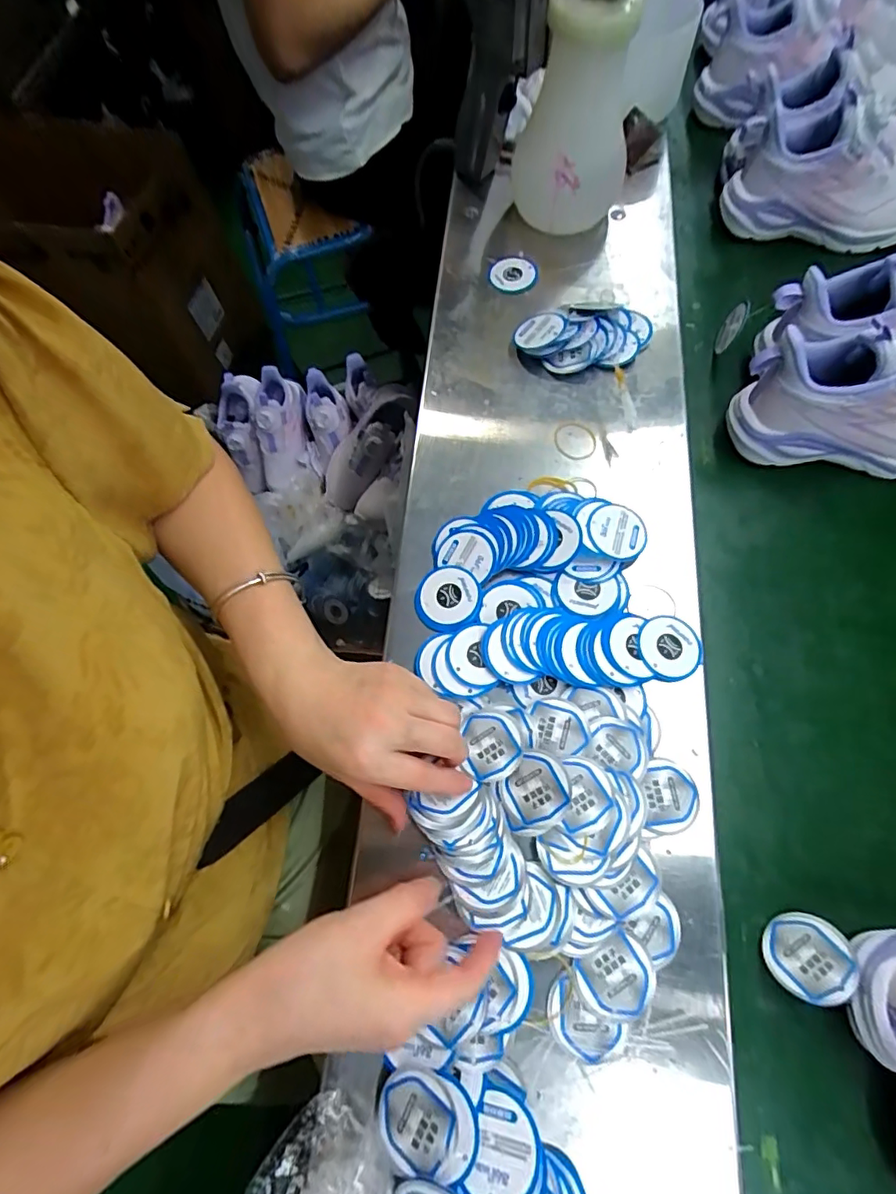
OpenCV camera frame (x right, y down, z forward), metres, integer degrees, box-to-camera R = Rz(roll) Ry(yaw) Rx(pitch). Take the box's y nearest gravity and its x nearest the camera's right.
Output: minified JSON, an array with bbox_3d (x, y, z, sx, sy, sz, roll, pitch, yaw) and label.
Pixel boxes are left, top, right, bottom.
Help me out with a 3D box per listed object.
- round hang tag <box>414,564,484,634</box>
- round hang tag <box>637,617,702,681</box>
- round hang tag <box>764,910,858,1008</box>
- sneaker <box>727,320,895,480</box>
[{"bbox_3d":[0.000,0.002,0.417,0.051,0.006,0.052,-1,76,6],"label":"round hang tag"},{"bbox_3d":[0.164,0.038,0.395,0.045,0.005,0.047,-1,68,2],"label":"round hang tag"},{"bbox_3d":[0.227,0.226,0.336,0.049,0.007,0.049,-20,32,13],"label":"round hang tag"},{"bbox_3d":[0.349,-0.156,0.435,0.207,0.105,0.072,9,71,9],"label":"sneaker"}]

